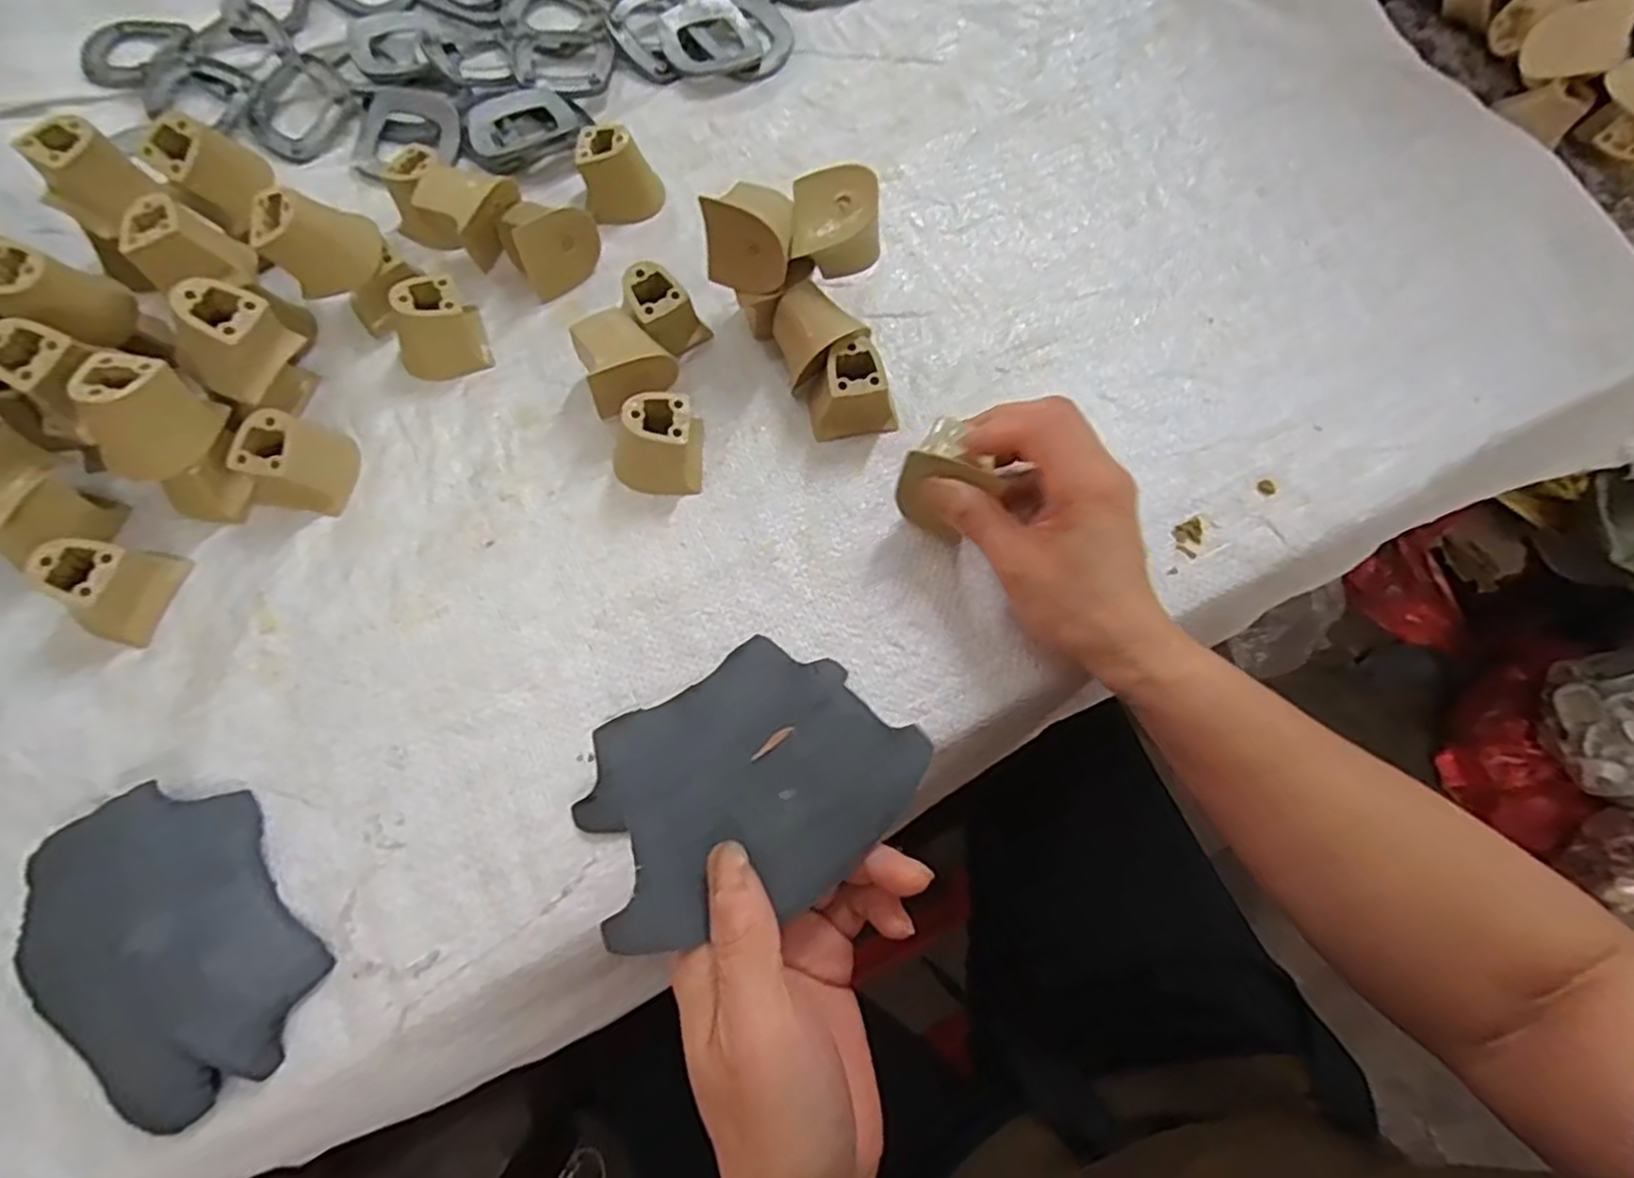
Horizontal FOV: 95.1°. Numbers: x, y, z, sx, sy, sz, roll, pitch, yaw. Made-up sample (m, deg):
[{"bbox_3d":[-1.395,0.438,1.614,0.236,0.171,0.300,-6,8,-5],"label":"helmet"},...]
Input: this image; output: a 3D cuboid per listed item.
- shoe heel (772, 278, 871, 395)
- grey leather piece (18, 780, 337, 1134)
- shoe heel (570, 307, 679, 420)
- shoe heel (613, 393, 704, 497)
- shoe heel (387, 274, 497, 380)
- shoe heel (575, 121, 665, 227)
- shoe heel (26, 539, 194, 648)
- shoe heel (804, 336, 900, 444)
[{"bbox_3d":[0.001,-0.128,0.381,0.040,0.039,0.041,-20,71,-8],"label":"shoe heel"},{"bbox_3d":[-0.252,0.136,0.289,0.083,0.017,0.124,-36,74,-13],"label":"grey leather piece"},{"bbox_3d":[-0.095,-0.113,0.379,0.043,0.037,0.046,-18,71,-8],"label":"shoe heel"},{"bbox_3d":[-0.079,-0.071,0.365,0.043,0.037,0.041,-2,70,-2],"label":"shoe heel"},{"bbox_3d":[-0.197,-0.135,0.383,0.041,0.037,0.040,-24,72,-9],"label":"shoe heel"},{"bbox_3d":[-0.111,-0.236,0.425,0.042,0.037,0.036,-11,70,-5],"label":"shoe heel"},{"bbox_3d":[-0.313,-0.003,0.330,0.034,0.038,0.043,14,70,4],"label":"shoe heel"},{"bbox_3d":[0.018,-0.100,0.377,0.044,0.037,0.033,-11,70,-5],"label":"shoe heel"}]

